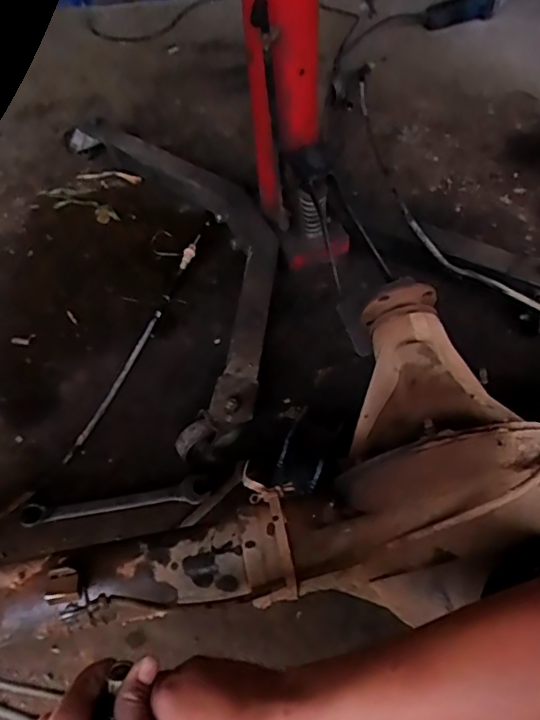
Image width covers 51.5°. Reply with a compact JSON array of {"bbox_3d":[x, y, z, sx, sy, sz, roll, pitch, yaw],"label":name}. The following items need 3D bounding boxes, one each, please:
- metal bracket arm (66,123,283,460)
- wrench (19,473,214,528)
[{"bbox_3d":[-0.138,-0.198,1.007,0.286,0.083,0.777,-17,57,-13],"label":"metal bracket arm"},{"bbox_3d":[-0.217,0.196,0.779,0.252,0.021,0.036,-6,55,-5],"label":"wrench"}]

